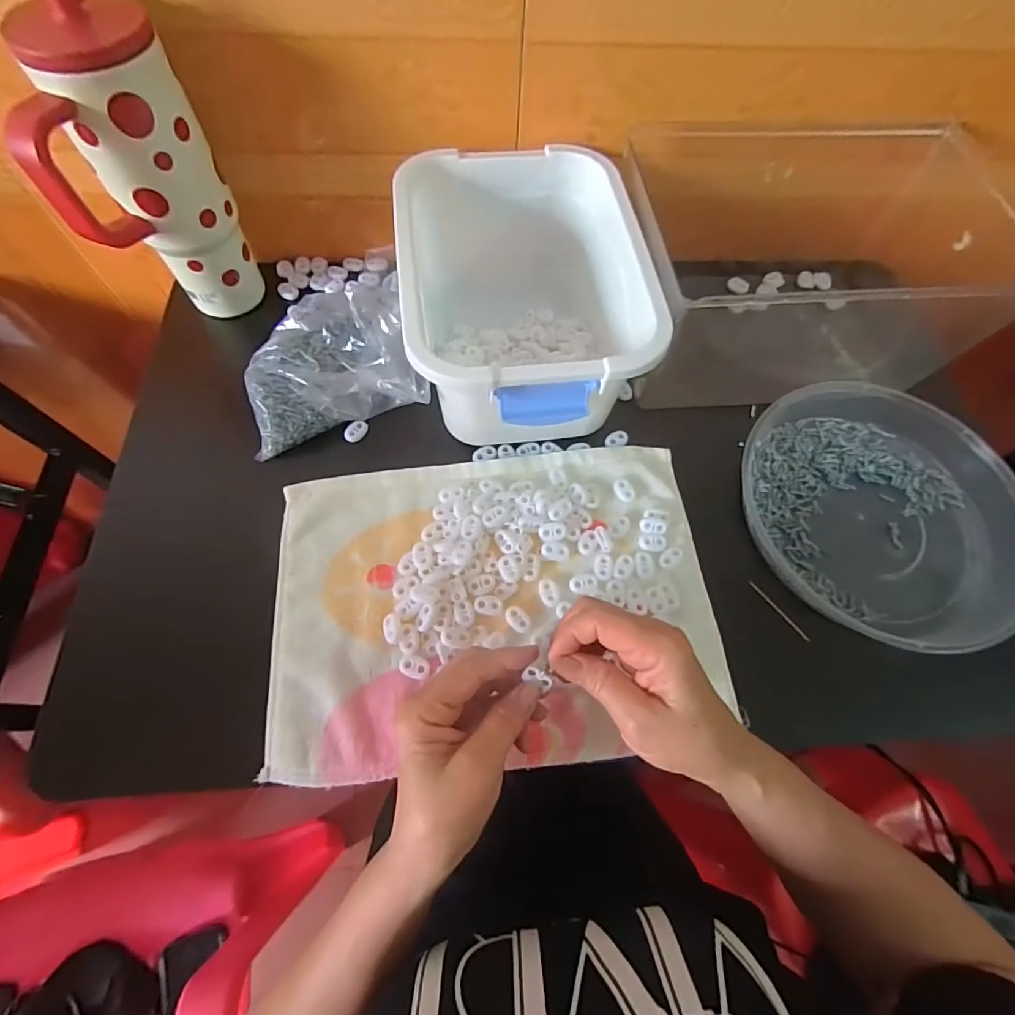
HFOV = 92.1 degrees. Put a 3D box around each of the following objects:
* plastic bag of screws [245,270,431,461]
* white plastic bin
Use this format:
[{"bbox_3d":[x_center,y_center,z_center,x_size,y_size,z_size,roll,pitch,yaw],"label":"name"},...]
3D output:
[{"bbox_3d":[-0.145,-0.122,0.418,0.149,0.073,0.121,-6,66,-4],"label":"plastic bag of screws"},{"bbox_3d":[0.009,-0.176,0.422,0.186,0.108,0.251,-9,66,-6],"label":"white plastic bin"}]

